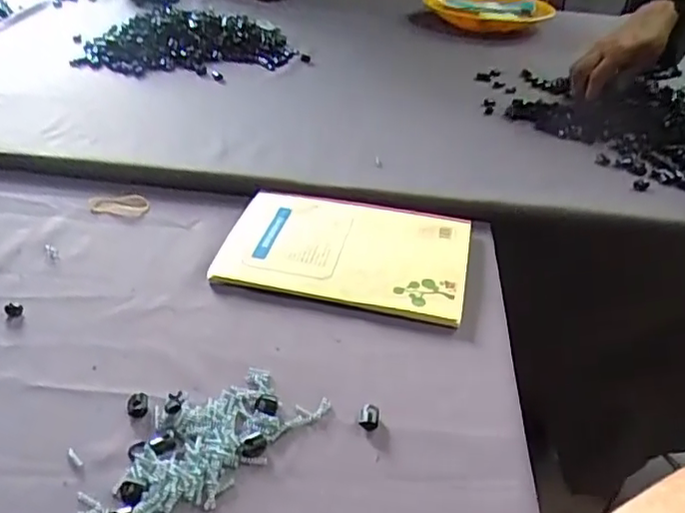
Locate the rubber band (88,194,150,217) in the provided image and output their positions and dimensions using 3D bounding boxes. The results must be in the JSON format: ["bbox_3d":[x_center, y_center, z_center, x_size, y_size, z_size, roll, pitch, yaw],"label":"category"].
[{"bbox_3d":[-0.216,-0.050,0.599,0.054,0.008,0.028,1,35,-3],"label":"rubber band"}]

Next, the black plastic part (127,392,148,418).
[{"bbox_3d":[-0.131,0.094,0.395,0.013,0.006,0.014,-5,36,-11],"label":"black plastic part"}]

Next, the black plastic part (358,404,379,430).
[{"bbox_3d":[0.017,0.104,0.400,0.012,0.006,0.017,5,35,3],"label":"black plastic part"}]

